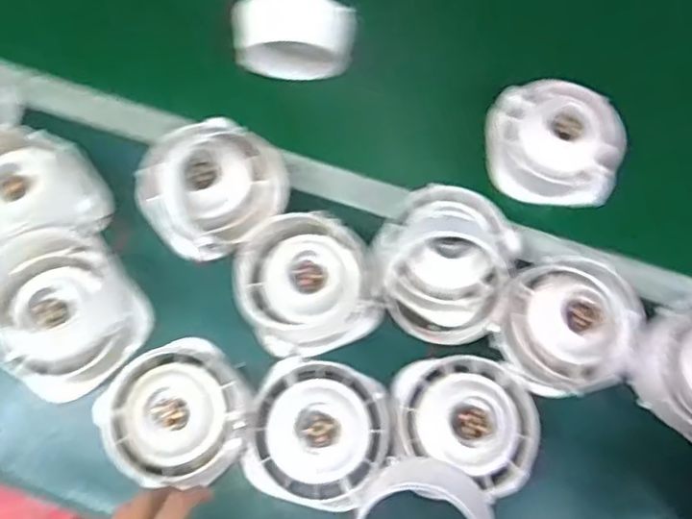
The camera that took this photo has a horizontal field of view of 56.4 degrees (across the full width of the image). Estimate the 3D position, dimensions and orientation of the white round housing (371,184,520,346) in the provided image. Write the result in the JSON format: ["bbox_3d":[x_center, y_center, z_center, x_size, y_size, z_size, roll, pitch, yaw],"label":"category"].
[{"bbox_3d":[0.103,0.003,0.689,0.145,0.070,0.166,24,73,6],"label":"white round housing"}]

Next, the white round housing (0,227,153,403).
[{"bbox_3d":[-0.285,0.053,0.659,0.135,0.095,0.148,1,73,-2],"label":"white round housing"}]

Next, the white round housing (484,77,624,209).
[{"bbox_3d":[0.243,-0.139,0.749,0.144,0.078,0.136,1,73,-2],"label":"white round housing"}]

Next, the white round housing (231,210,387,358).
[{"bbox_3d":[-0.040,0.024,0.666,0.140,0.073,0.130,1,73,-2],"label":"white round housing"}]

